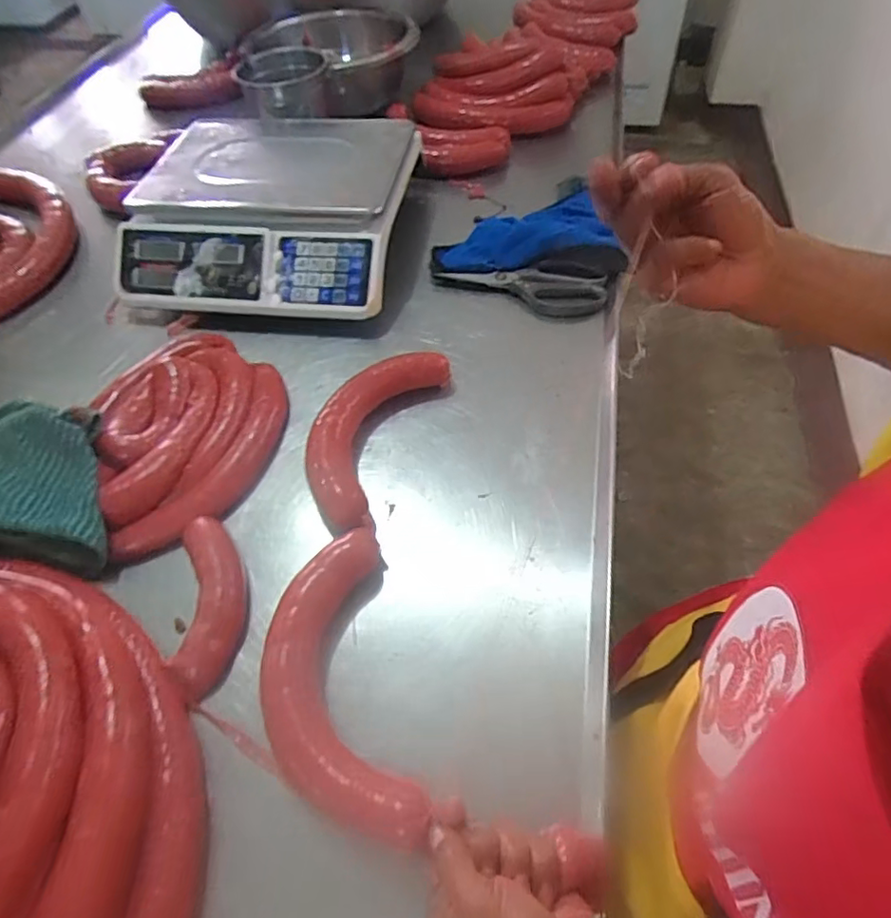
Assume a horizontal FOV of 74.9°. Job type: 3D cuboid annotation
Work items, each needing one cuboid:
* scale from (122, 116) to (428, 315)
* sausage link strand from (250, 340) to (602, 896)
[{"bbox_3d":[-0.218,-0.325,0.746,0.321,0.097,0.321,4,54,5],"label":"scale"},{"bbox_3d":[-0.030,0.081,0.478,0.209,0.036,0.443,-2,52,-4],"label":"sausage link strand"}]

